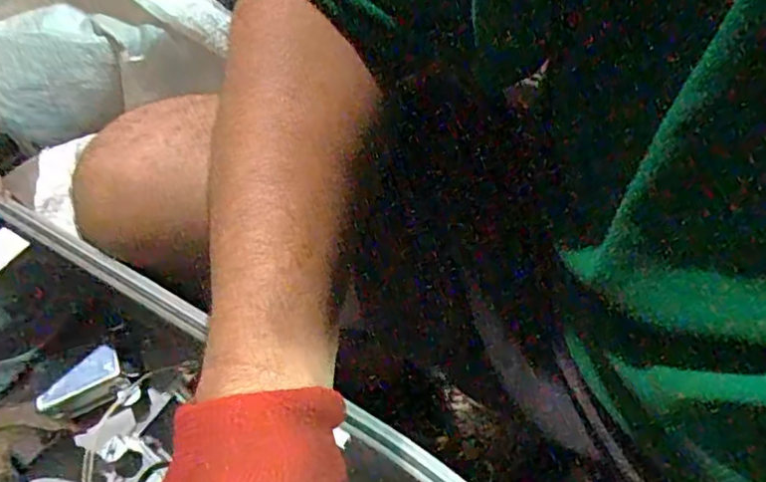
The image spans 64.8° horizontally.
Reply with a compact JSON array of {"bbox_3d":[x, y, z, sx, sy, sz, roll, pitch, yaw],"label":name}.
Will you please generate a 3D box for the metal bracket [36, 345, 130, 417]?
[{"bbox_3d":[-0.209,0.099,0.419,0.055,0.011,0.036,-25,63,-14],"label":"metal bracket"}]

